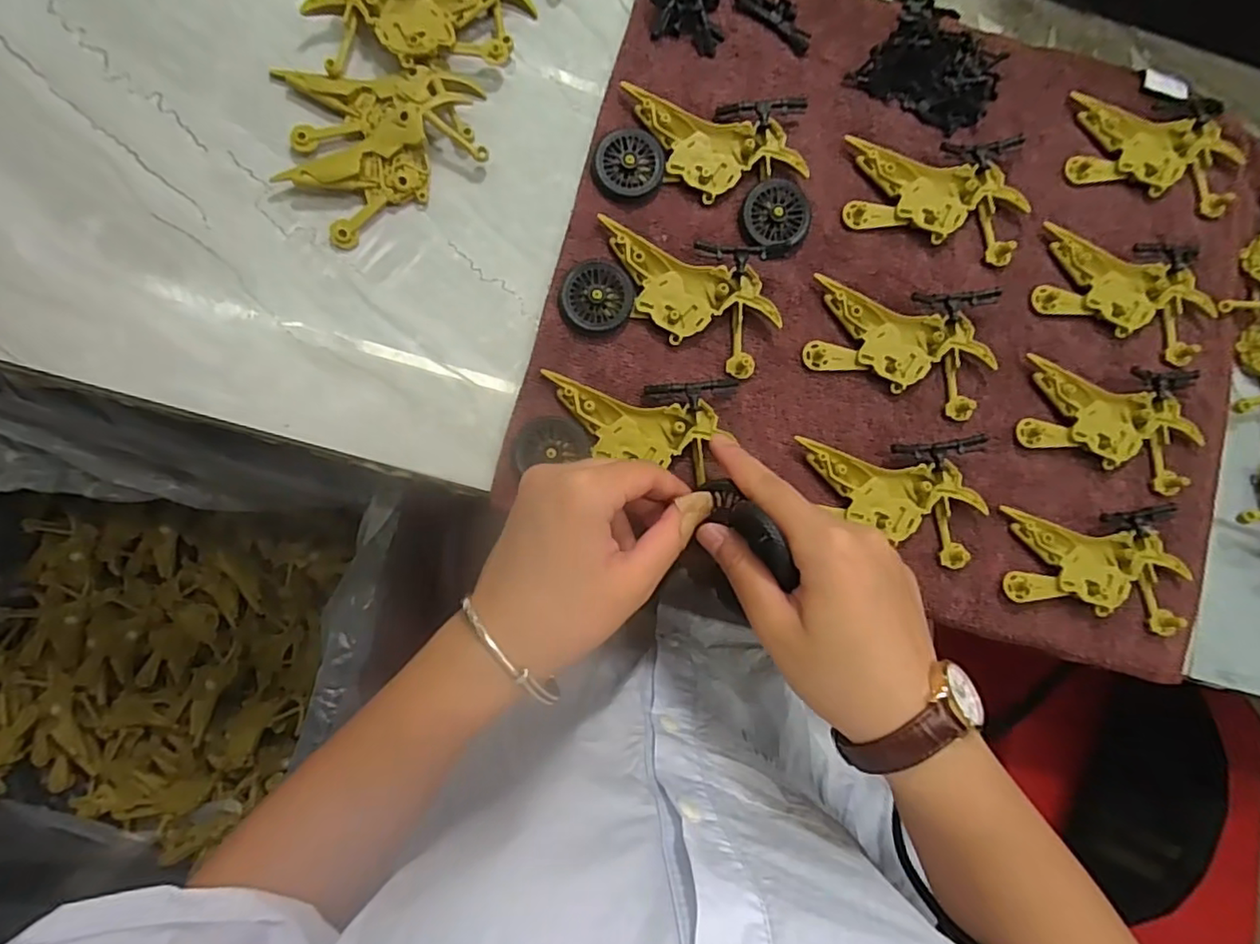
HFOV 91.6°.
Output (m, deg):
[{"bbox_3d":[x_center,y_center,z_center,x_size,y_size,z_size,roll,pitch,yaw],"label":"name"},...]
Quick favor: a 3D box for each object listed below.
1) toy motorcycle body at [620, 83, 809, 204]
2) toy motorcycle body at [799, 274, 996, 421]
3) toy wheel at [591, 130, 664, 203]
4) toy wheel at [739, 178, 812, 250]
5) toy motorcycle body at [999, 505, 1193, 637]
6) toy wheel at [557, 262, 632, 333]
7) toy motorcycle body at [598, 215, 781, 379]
[{"bbox_3d":[0.045,-0.171,0.329,0.098,0.010,0.046,9,86,-4],"label":"toy motorcycle body"},{"bbox_3d":[0.147,-0.072,0.331,0.098,0.014,0.064,14,86,-4],"label":"toy motorcycle body"},{"bbox_3d":[-0.001,-0.163,0.326,0.037,0.008,0.036,0,87,-5],"label":"toy wheel"},{"bbox_3d":[0.078,-0.139,0.331,0.037,0.010,0.035,-2,87,-5],"label":"toy wheel"},{"bbox_3d":[0.250,0.048,0.331,0.096,0.014,0.064,7,86,-5],"label":"toy motorcycle body"},{"bbox_3d":[-0.017,-0.092,0.320,0.037,0.006,0.038,2,87,-5],"label":"toy wheel"},{"bbox_3d":[0.027,-0.094,0.322,0.101,0.010,0.048,27,85,-3],"label":"toy motorcycle body"}]

